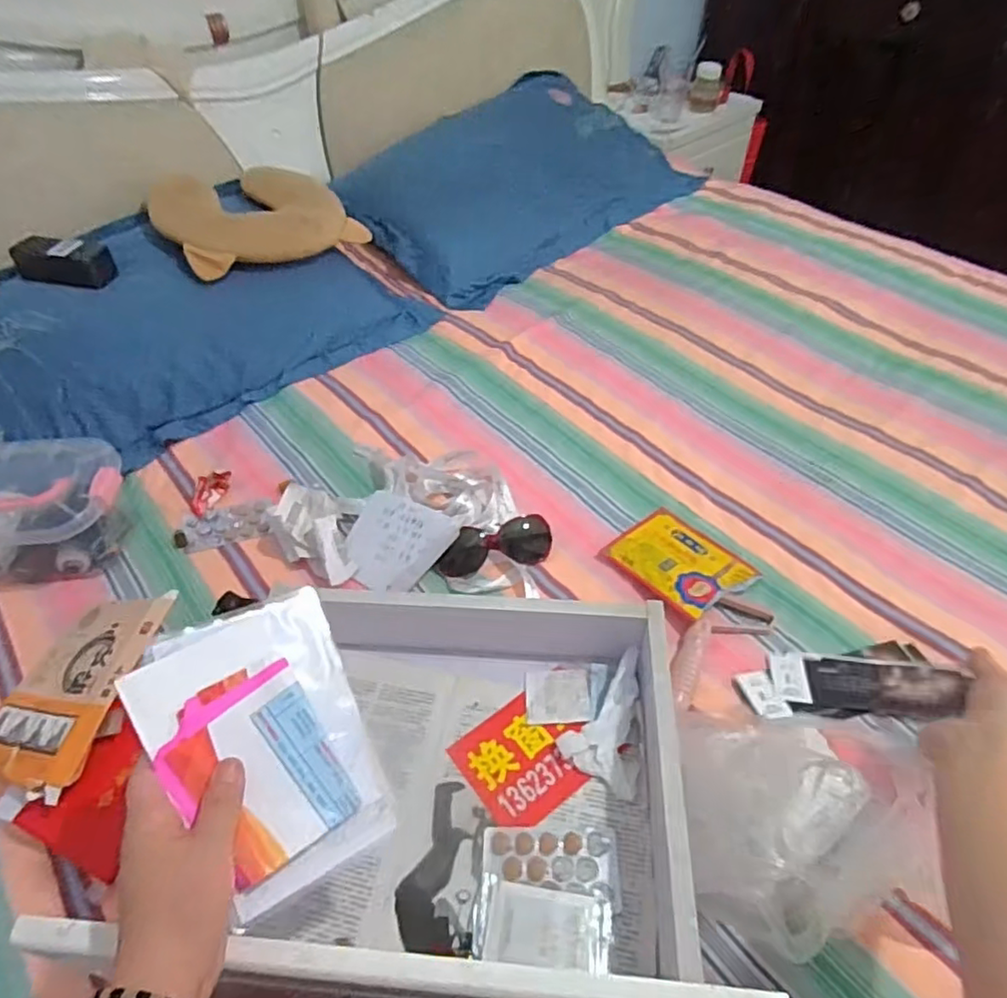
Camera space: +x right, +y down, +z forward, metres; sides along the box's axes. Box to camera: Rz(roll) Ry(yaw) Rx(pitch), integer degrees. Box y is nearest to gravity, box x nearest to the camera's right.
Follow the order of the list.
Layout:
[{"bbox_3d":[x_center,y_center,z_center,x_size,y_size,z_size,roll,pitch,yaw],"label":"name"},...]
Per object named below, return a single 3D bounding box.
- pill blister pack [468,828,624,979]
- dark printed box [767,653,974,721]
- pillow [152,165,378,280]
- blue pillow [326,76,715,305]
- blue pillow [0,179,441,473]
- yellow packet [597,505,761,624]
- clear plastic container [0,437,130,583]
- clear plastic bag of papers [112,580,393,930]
[{"bbox_3d":[0.035,0.309,0.492,0.108,0.020,0.094,3,49,4],"label":"pill blister pack"},{"bbox_3d":[0.354,0.180,0.614,0.173,0.017,0.054,3,47,6],"label":"dark printed box"},{"bbox_3d":[-0.421,-0.491,1.048,0.303,0.107,0.255,-30,54,-23],"label":"pillow"},{"bbox_3d":[0.038,-0.679,1.319,0.743,0.111,0.434,-39,75,-23],"label":"blue pillow"},{"bbox_3d":[-0.522,-0.283,0.984,0.430,0.137,0.716,35,58,28],"label":"blue pillow"},{"bbox_3d":[0.203,0.069,0.724,0.122,0.019,0.140,-34,56,-25],"label":"yellow packet"},{"bbox_3d":[-0.543,0.011,0.737,0.203,0.102,0.137,0,48,2],"label":"clear plastic container"},{"bbox_3d":[-0.148,0.155,0.401,0.124,0.016,0.167,-21,76,-33],"label":"clear plastic bag of papers"}]

